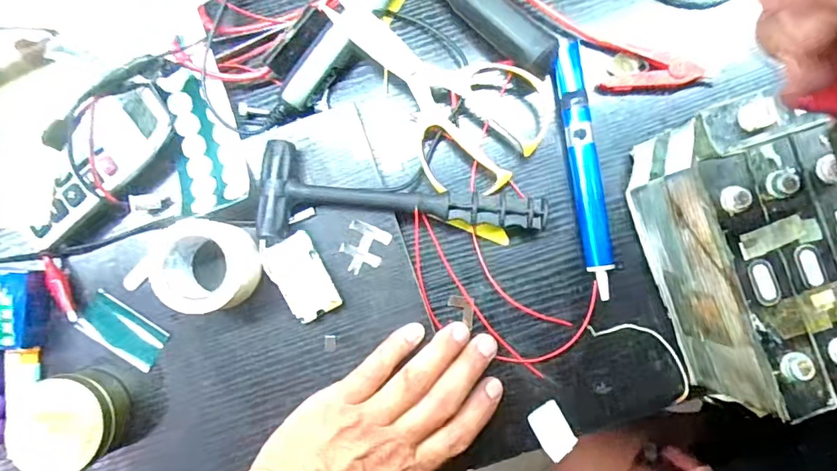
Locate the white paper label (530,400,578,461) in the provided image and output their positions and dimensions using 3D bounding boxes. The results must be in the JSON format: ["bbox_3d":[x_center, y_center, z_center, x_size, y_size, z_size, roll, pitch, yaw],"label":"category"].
[{"bbox_3d":[0.098,0.142,0.377,0.025,0.007,0.037,-30,86,0],"label":"white paper label"}]

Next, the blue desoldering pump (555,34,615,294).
[{"bbox_3d":[0.124,-0.050,0.379,0.025,0.019,0.184,-7,87,2],"label":"blue desoldering pump"}]

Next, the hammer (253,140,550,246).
[{"bbox_3d":[-0.009,-0.026,0.364,0.200,0.026,0.068,3,87,2],"label":"hammer"}]

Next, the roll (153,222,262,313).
[{"bbox_3d":[-0.146,0.021,0.360,0.061,0.040,0.061,0,87,2],"label":"roll"}]

